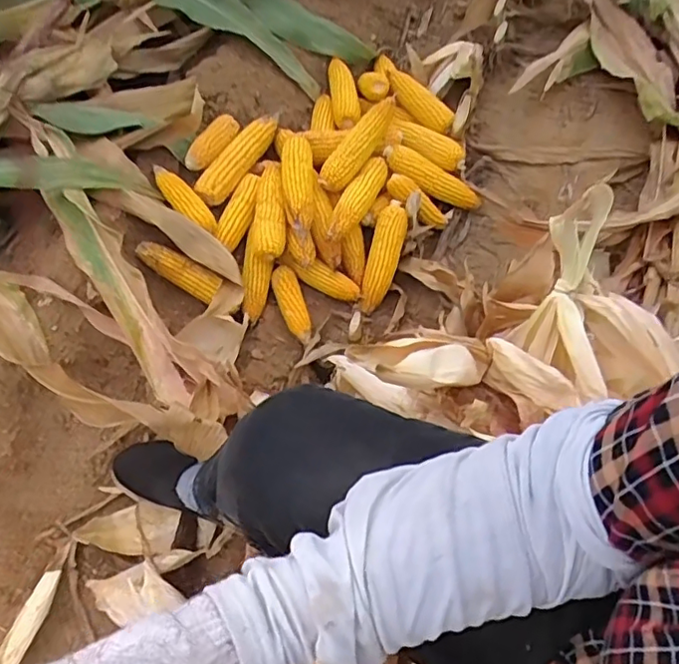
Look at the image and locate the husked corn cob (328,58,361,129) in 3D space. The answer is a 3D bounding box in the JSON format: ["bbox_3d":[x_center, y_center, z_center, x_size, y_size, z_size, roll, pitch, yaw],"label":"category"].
[{"bbox_3d":[0.008,-0.482,1.218,0.058,0.052,0.161,-6,65,-1],"label":"husked corn cob"}]

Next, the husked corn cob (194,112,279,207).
[{"bbox_3d":[-0.180,-0.328,1.084,0.052,0.049,0.243,21,62,14],"label":"husked corn cob"}]

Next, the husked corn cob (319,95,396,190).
[{"bbox_3d":[0.039,-0.338,1.071,0.058,0.051,0.205,40,93,22],"label":"husked corn cob"}]

